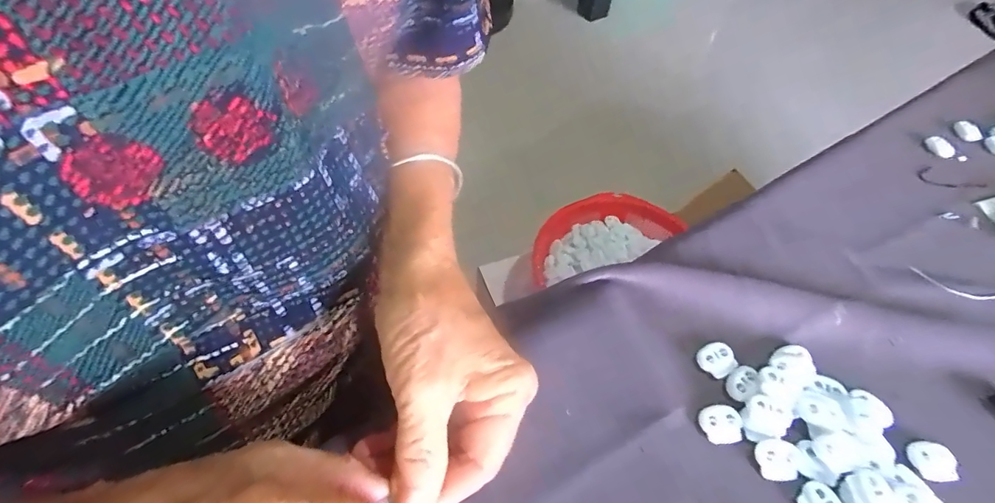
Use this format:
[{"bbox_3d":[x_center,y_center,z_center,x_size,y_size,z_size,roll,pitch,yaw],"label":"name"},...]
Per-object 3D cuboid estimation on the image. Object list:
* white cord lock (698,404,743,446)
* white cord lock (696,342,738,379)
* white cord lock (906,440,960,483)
[{"bbox_3d":[0.121,0.092,0.253,0.022,0.005,0.019,-7,54,-10],"label":"white cord lock"},{"bbox_3d":[0.128,0.064,0.276,0.020,0.006,0.019,-16,56,-16],"label":"white cord lock"},{"bbox_3d":[0.228,0.109,0.247,0.017,0.009,0.019,6,53,-1],"label":"white cord lock"}]

